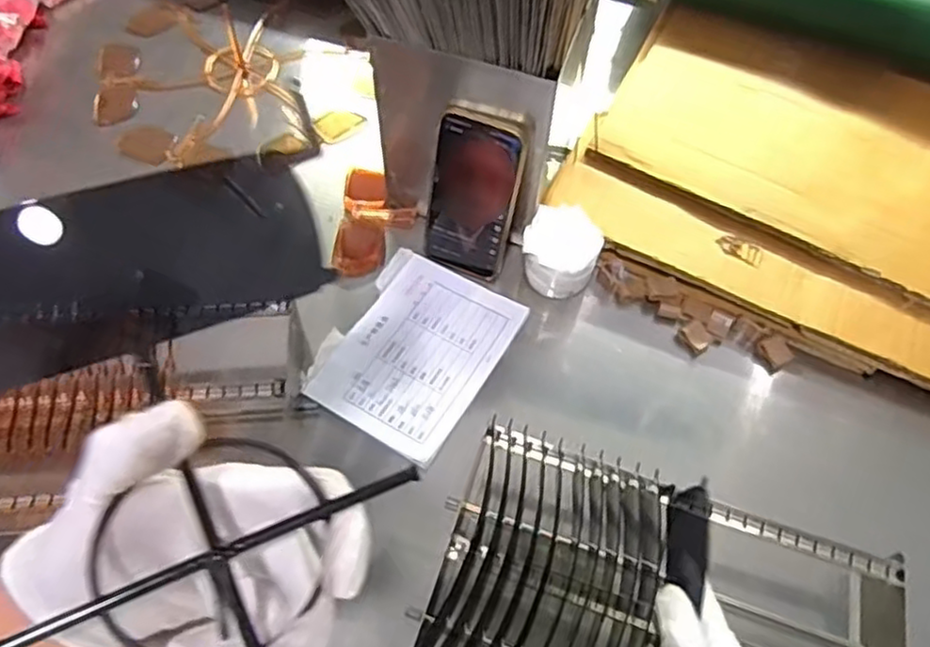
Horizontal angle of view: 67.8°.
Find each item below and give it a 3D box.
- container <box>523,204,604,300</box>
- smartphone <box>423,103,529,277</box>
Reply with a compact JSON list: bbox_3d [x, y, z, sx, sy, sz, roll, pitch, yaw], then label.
[{"bbox_3d":[0.088,-0.065,0.642,0.066,0.061,0.060,1,61,-2],"label":"container"},{"bbox_3d":[0.006,-0.107,0.608,0.073,0.162,0.012,23,48,12],"label":"smartphone"}]

